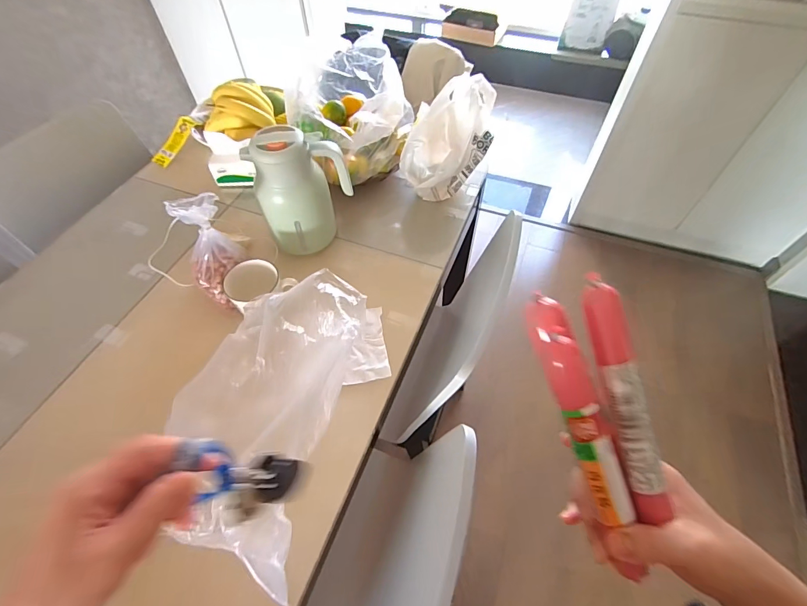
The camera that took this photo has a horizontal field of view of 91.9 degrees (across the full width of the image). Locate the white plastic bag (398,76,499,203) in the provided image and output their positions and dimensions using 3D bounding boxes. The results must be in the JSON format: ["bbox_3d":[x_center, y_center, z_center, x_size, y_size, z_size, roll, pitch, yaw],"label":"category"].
[{"bbox_3d":[0.099,-0.342,0.853,0.169,0.175,0.251,17,58,12],"label":"white plastic bag"}]

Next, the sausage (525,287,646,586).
[{"bbox_3d":[0.113,0.079,0.237,0.031,0.026,0.173,-19,89,-12],"label":"sausage"}]

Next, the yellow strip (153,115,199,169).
[{"bbox_3d":[-0.584,-0.413,1.000,0.050,0.014,0.146,31,82,5],"label":"yellow strip"}]

